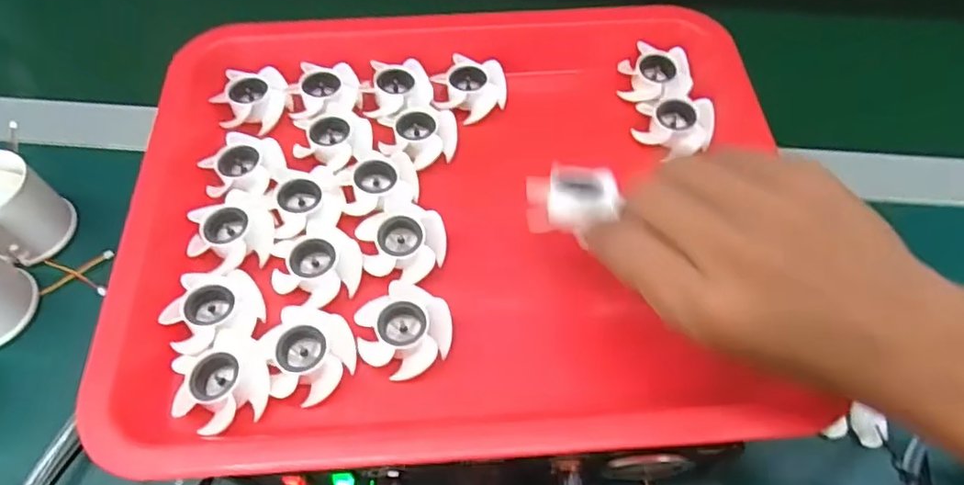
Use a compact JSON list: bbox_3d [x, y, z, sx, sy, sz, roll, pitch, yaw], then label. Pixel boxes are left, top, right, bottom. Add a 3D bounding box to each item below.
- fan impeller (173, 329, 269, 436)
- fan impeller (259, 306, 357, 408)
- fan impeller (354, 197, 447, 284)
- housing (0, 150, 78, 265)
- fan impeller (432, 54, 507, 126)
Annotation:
[{"bbox_3d":[-0.118,0.063,0.279,0.041,0.015,0.039,0,58,0],"label":"fan impeller"},{"bbox_3d":[-0.081,0.050,0.288,0.040,0.016,0.044,0,58,0],"label":"fan impeller"},{"bbox_3d":[-0.041,0.000,0.316,0.040,0.016,0.042,0,58,0],"label":"fan impeller"},{"bbox_3d":[-0.295,-0.021,0.382,0.058,0.048,0.050,27,62,15],"label":"housing"},{"bbox_3d":[-0.008,-0.093,0.371,0.044,0.015,0.038,8,59,5],"label":"fan impeller"}]

